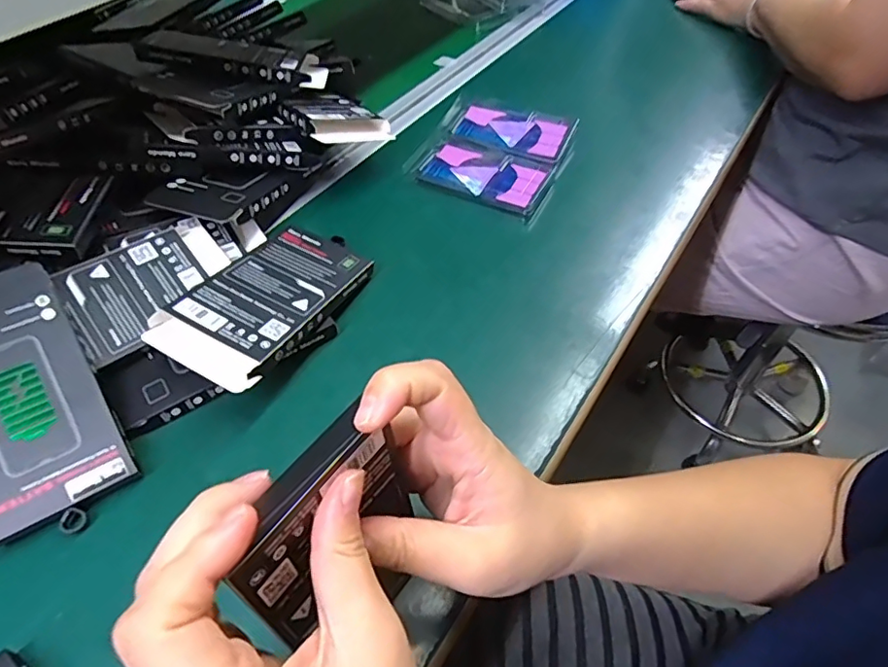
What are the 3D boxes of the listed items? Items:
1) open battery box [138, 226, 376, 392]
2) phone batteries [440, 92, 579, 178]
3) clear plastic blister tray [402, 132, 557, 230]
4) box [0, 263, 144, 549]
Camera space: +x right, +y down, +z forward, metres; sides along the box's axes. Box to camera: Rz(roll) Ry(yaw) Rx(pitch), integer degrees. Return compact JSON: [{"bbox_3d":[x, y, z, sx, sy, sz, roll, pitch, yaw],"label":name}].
[{"bbox_3d":[-0.120,-0.028,0.383,0.078,0.012,0.158,27,44,11],"label":"open battery box"},{"bbox_3d":[0.065,-0.206,0.549,0.132,0.008,0.074,21,55,16],"label":"phone batteries"},{"bbox_3d":[0.033,-0.149,0.513,0.131,0.013,0.077,21,55,16],"label":"clear plastic blister tray"},{"bbox_3d":[-0.248,0.037,0.322,0.076,0.008,0.157,-28,79,-24],"label":"box"}]

